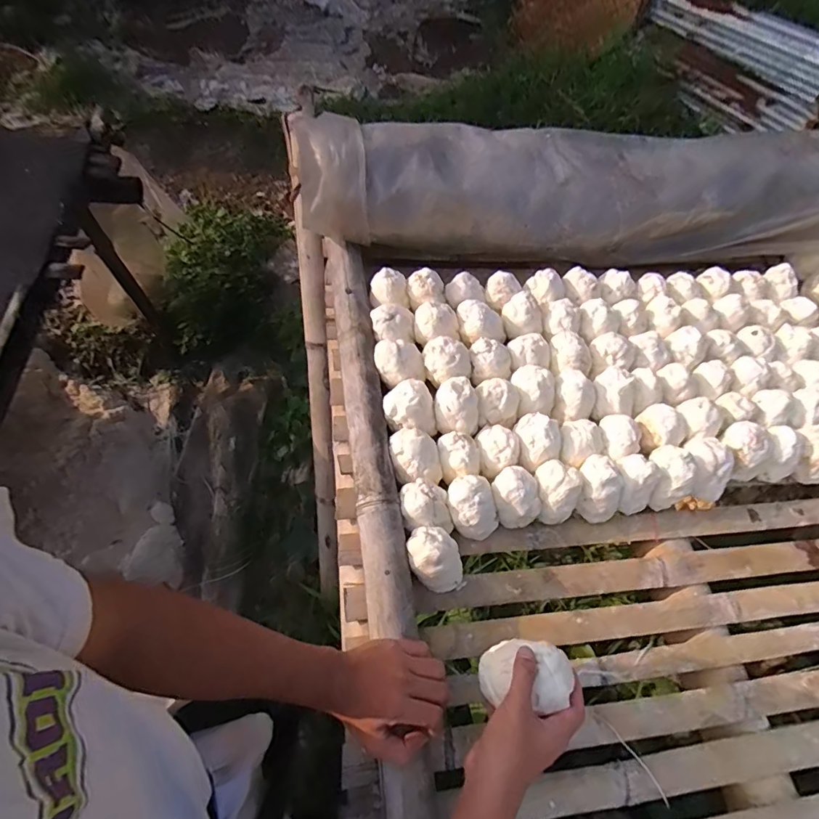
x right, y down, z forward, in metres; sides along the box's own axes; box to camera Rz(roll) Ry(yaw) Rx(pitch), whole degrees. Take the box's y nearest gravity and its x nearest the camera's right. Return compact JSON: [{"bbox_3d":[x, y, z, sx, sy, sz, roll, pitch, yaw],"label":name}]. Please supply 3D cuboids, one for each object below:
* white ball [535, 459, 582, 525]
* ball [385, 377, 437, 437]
[{"bbox_3d":[0.218,0.126,0.688,0.067,0.080,0.077,4,61,-1],"label":"white ball"},{"bbox_3d":[-0.001,0.003,0.700,0.074,0.059,0.077,1,61,-2],"label":"ball"}]

